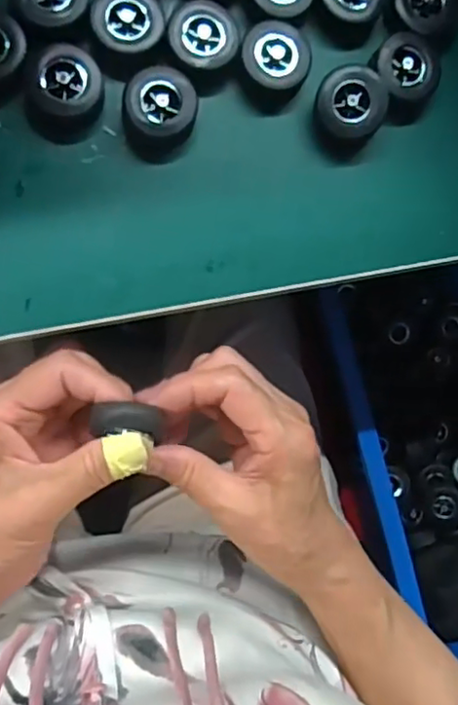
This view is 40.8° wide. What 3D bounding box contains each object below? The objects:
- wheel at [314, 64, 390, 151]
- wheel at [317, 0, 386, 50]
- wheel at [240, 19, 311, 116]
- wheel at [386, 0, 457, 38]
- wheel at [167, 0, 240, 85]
[{"bbox_3d":[0.063,-0.130,0.326,0.034,0.021,0.037,0,90,-9],"label":"wheel"},{"bbox_3d":[0.065,-0.190,0.334,0.037,0.021,0.038,0,90,-9],"label":"wheel"},{"bbox_3d":[0.024,-0.151,0.324,0.036,0.018,0.041,23,86,-8],"label":"wheel"},{"bbox_3d":[0.107,-0.192,0.336,0.035,0.011,0.032,0,90,-9],"label":"wheel"},{"bbox_3d":[-0.014,-0.159,0.318,0.035,0.019,0.041,3,89,-9],"label":"wheel"}]

